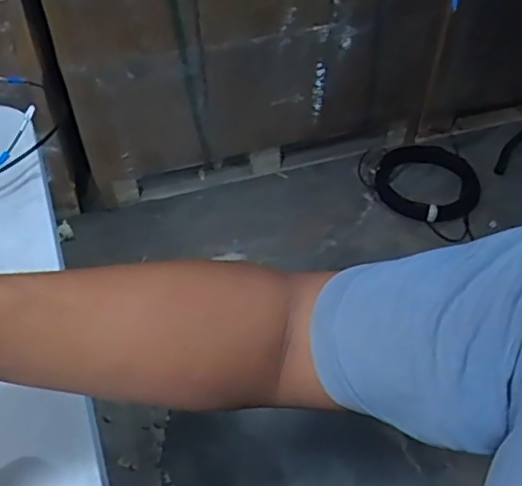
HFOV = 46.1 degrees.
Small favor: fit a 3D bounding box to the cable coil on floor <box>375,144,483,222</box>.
[{"bbox_3d":[0.507,-0.180,1.868,0.309,0.060,0.318,22,50,20],"label":"cable coil on floor"}]

